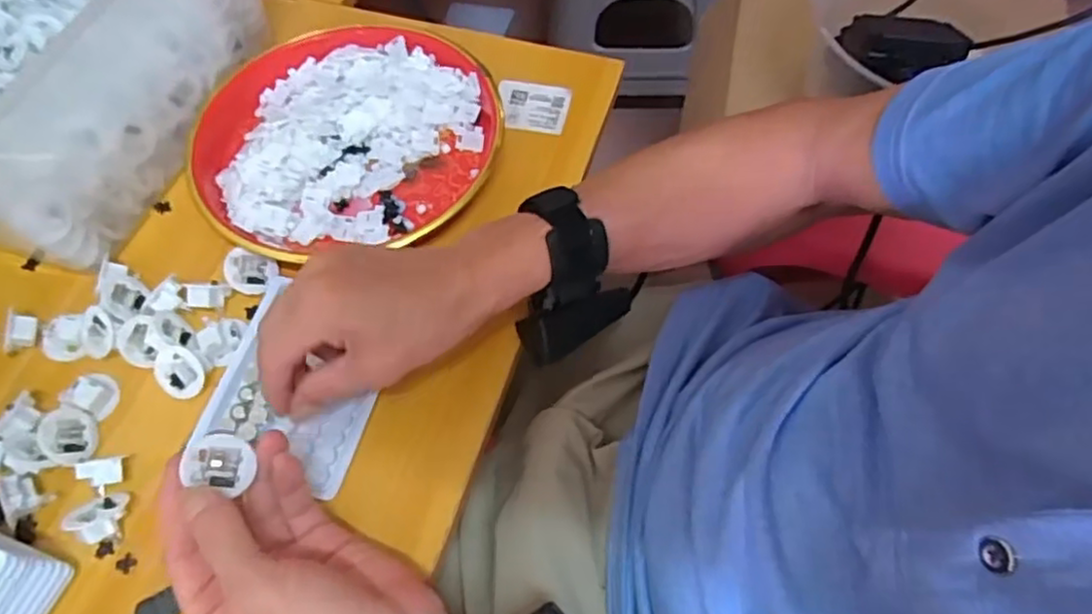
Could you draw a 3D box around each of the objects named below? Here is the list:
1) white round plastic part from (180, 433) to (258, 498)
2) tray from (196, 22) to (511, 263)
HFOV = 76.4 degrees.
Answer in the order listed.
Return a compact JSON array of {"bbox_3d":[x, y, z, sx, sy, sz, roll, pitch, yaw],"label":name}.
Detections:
[{"bbox_3d":[-0.161,0.076,0.338,0.028,0.016,0.028,14,56,-23],"label":"white round plastic part"},{"bbox_3d":[-0.150,-0.130,0.525,0.223,0.032,0.200,-33,64,-15],"label":"tray"}]

